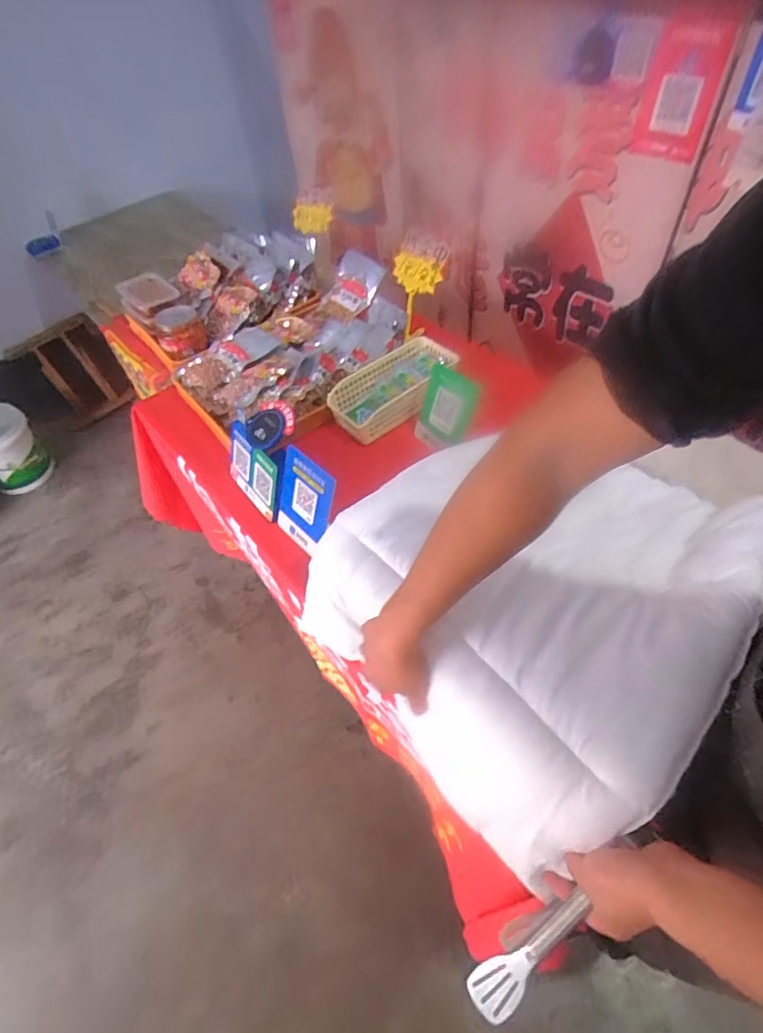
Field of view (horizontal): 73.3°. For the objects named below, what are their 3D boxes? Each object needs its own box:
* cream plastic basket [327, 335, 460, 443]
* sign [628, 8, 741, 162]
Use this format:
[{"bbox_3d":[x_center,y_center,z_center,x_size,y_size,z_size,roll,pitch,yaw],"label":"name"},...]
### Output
[{"bbox_3d":[0.027,-0.266,1.086,0.275,0.078,0.143,-36,58,-20],"label":"cream plastic basket"},{"bbox_3d":[0.500,-0.718,0.863,0.119,0.192,0.012,35,62,27],"label":"sign"}]

